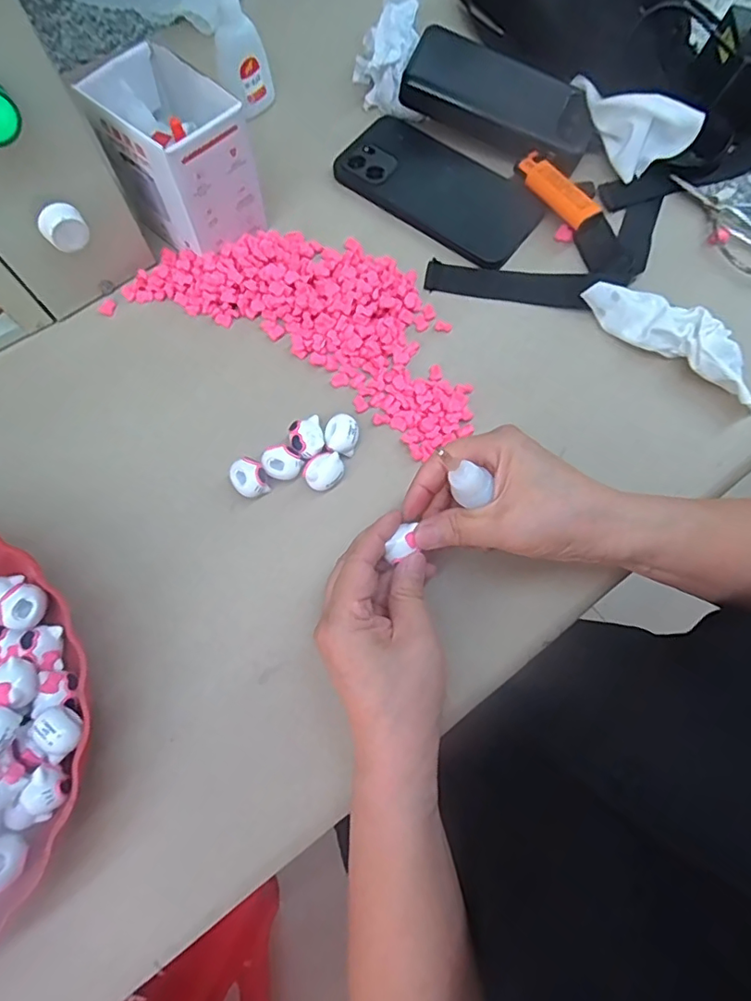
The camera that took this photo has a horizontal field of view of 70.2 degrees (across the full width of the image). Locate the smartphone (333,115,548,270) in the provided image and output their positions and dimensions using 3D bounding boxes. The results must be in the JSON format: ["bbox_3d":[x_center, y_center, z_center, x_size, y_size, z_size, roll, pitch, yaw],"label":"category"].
[{"bbox_3d":[0.052,-0.252,0.430,0.160,0.012,0.079,36,74,10],"label":"smartphone"}]

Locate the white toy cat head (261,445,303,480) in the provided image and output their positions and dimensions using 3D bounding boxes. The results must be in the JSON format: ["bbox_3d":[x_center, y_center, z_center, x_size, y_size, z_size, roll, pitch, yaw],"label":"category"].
[{"bbox_3d":[-0.060,-0.024,0.349,0.025,0.017,0.021,-15,72,-7],"label":"white toy cat head"}]

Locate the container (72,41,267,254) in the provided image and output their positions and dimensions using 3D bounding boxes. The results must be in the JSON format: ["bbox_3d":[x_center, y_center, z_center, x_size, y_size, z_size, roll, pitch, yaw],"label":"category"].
[{"bbox_3d":[-0.138,-0.236,0.377,0.091,0.094,0.076,42,75,12],"label":"container"}]

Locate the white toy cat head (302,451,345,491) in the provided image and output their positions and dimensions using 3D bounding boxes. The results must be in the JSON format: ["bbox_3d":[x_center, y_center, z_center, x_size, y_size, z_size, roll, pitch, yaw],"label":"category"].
[{"bbox_3d":[-0.034,-0.018,0.350,0.025,0.018,0.023,0,71,-1],"label":"white toy cat head"}]

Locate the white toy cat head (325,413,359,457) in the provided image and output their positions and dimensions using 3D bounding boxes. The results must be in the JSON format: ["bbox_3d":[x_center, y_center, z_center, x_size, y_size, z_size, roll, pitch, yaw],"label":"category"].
[{"bbox_3d":[-0.023,-0.043,0.358,0.022,0.016,0.024,4,71,0],"label":"white toy cat head"}]

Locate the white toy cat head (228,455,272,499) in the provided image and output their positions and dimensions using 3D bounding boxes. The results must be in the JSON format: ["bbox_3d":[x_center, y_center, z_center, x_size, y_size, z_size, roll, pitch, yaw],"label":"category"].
[{"bbox_3d":[-0.082,-0.014,0.347,0.021,0.019,0.023,0,71,-1],"label":"white toy cat head"}]

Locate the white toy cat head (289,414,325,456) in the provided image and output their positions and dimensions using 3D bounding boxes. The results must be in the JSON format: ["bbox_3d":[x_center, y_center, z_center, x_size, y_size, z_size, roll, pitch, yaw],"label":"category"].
[{"bbox_3d":[-0.046,-0.042,0.355,0.023,0.015,0.026,-10,72,-5],"label":"white toy cat head"}]

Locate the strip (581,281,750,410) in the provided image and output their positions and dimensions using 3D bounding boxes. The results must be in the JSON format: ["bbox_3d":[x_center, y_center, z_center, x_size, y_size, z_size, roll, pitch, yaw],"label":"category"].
[{"bbox_3d":[0.214,-0.120,0.382,0.132,0.028,0.042,39,74,11],"label":"strip"}]

